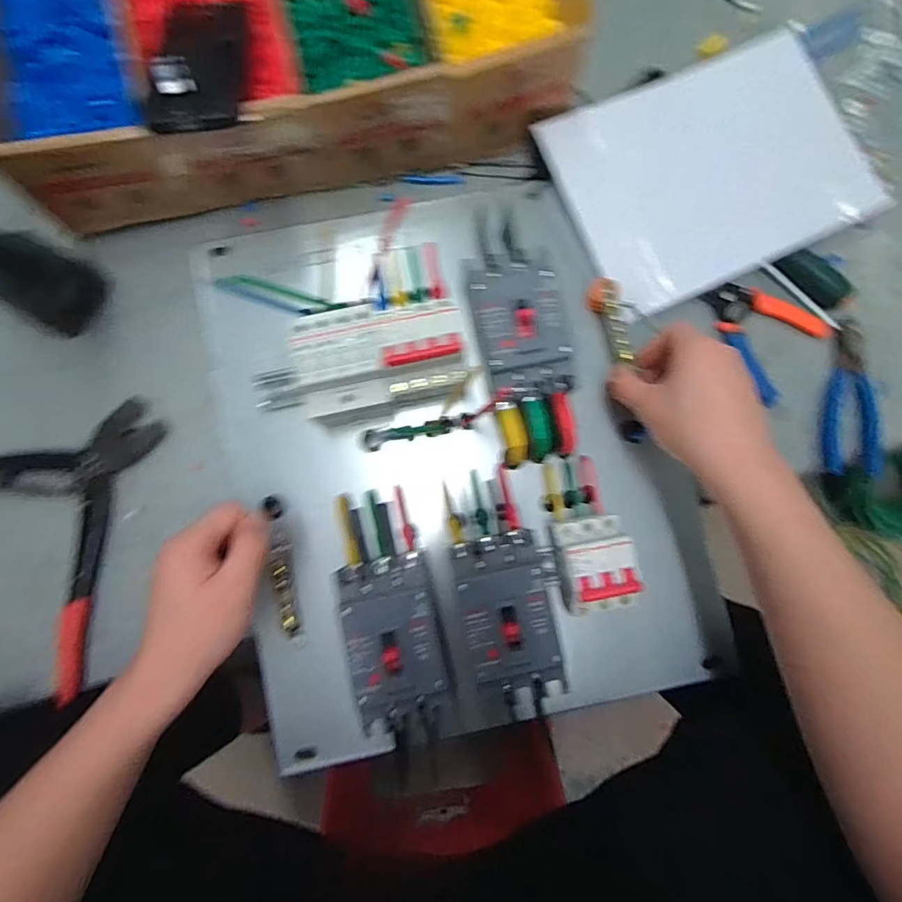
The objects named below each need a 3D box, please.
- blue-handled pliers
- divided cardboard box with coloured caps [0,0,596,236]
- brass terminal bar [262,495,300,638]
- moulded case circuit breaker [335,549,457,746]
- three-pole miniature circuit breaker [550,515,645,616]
[{"bbox_3d":[0.400,-0.054,0.493,0.059,0.018,0.152,-3,85,-3],"label":"blue-handled pliers"},{"bbox_3d":[-0.153,-0.411,0.456,0.514,0.101,0.305,-13,85,-4],"label":"divided cardboard box with coloured caps"},{"bbox_3d":[-0.155,0.103,0.449,0.016,0.024,0.125,-12,76,-4],"label":"brass terminal bar"},{"bbox_3d":[-0.042,0.159,0.413,0.075,0.074,0.138,-13,85,-4],"label":"moulded case circuit breaker"},{"bbox_3d":[0.115,0.095,0.419,0.056,0.075,0.074,-8,85,-3],"label":"three-pole miniature circuit breaker"}]

